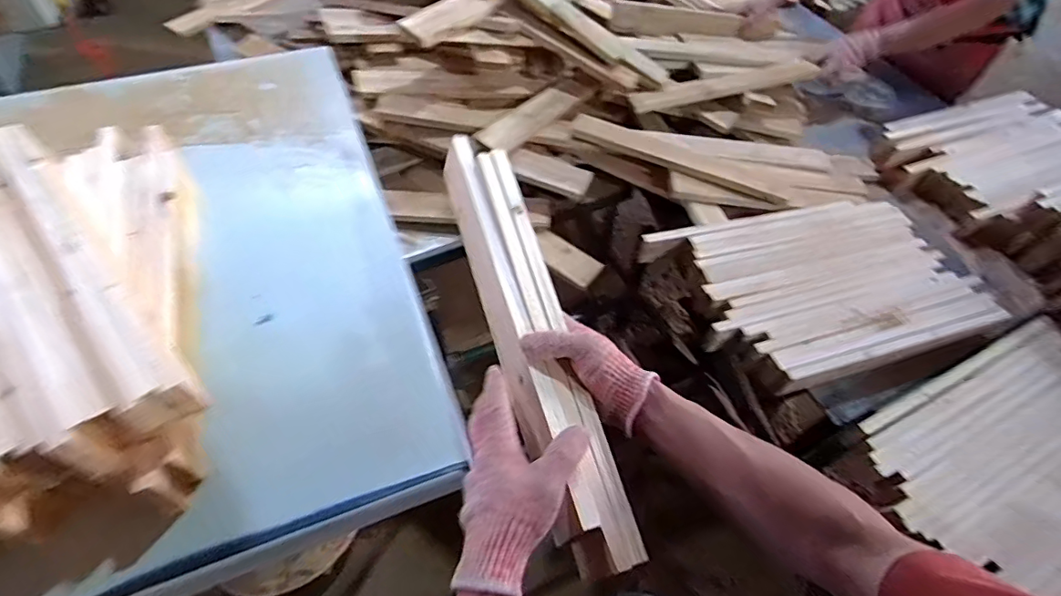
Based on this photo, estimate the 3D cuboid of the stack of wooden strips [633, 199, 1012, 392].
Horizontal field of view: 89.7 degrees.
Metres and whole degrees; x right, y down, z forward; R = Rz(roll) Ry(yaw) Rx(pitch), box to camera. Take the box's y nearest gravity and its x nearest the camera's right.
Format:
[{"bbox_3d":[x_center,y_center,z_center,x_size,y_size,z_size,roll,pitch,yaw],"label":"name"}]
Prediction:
[{"bbox_3d":[0.594,-0.044,1.036,0.550,0.069,0.359,-13,58,-12],"label":"stack of wooden strips"}]

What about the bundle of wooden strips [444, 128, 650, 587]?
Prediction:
[{"bbox_3d":[-0.003,0.025,0.593,0.076,0.055,0.516,-14,61,-11],"label":"bundle of wooden strips"}]

